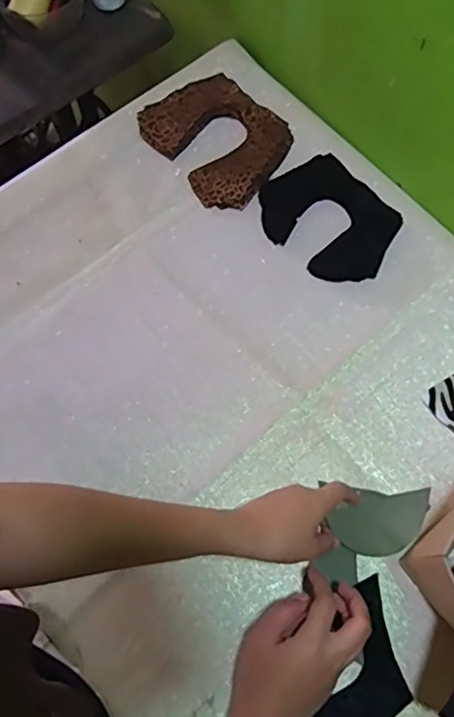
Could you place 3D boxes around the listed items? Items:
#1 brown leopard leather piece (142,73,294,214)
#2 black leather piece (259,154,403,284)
[{"bbox_3d":[-0.007,-0.270,0.699,0.141,0.010,0.166,-40,82,-9],"label":"brown leopard leather piece"},{"bbox_3d":[0.120,-0.162,0.669,0.123,0.006,0.158,-43,75,-7],"label":"black leather piece"}]

